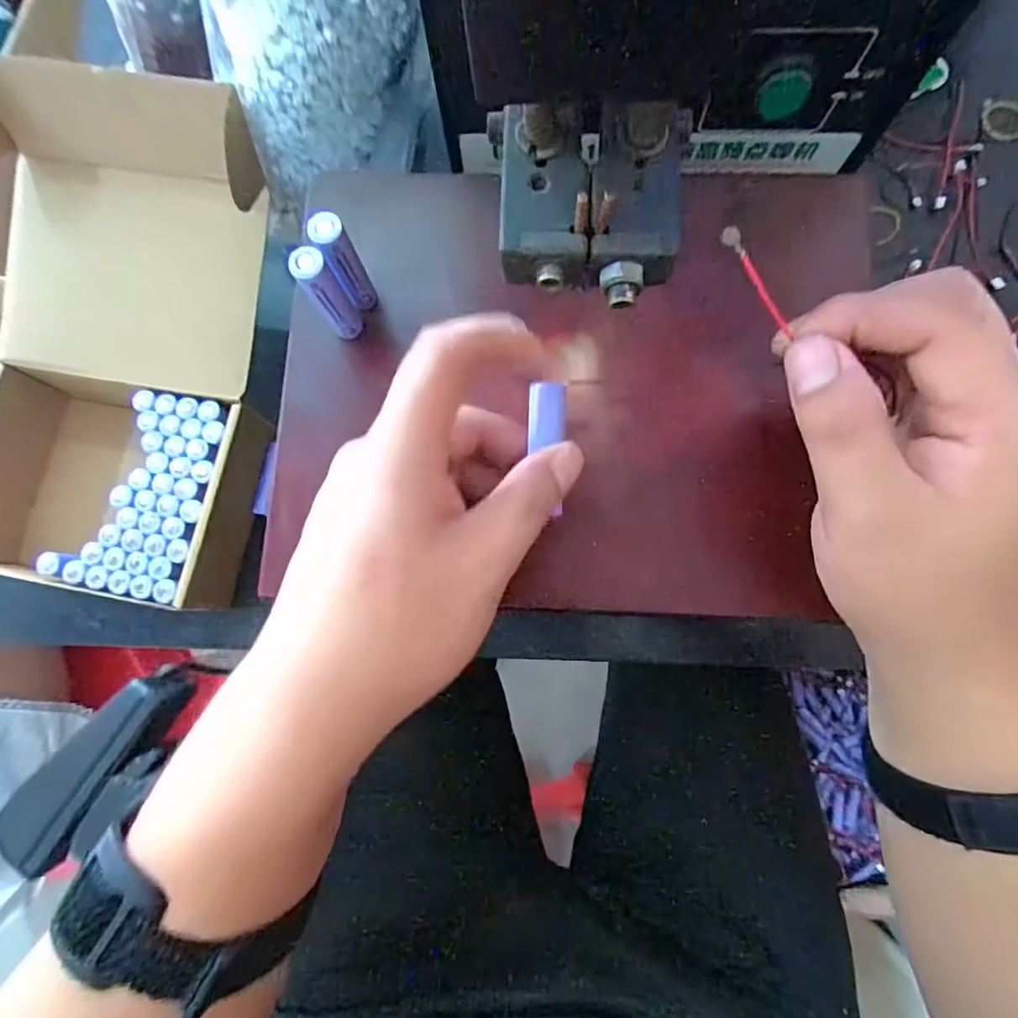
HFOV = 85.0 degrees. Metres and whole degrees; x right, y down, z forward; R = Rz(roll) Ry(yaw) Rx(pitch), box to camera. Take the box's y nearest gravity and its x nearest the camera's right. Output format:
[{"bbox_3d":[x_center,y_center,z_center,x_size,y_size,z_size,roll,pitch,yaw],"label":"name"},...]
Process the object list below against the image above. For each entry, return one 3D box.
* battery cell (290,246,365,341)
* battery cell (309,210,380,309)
[{"bbox_3d":[-0.077,-0.092,0.241,0.014,0.048,0.016,-31,81,-3],"label":"battery cell"},{"bbox_3d":[-0.073,-0.105,0.244,0.013,0.053,0.017,21,82,5],"label":"battery cell"}]

